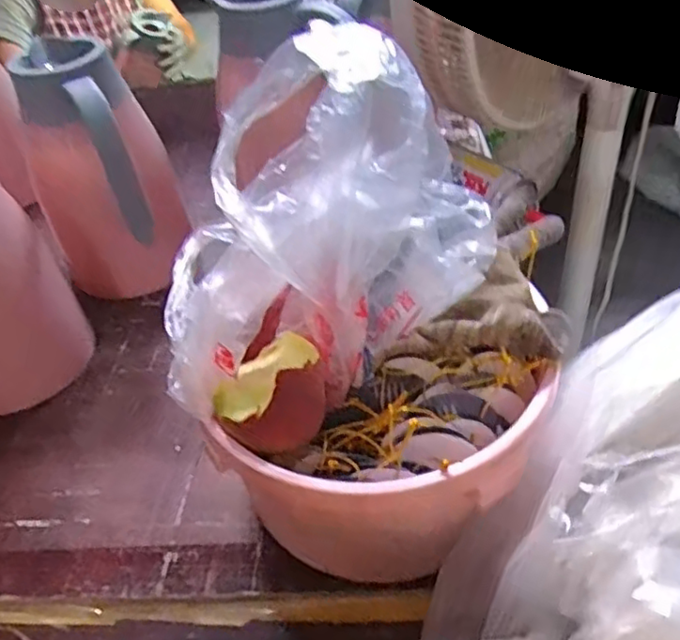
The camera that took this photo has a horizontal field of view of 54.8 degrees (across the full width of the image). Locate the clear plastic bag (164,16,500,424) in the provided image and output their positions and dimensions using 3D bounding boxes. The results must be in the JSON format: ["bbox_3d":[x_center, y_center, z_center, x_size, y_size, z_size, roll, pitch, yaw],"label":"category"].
[{"bbox_3d":[-0.016,-0.063,0.374,0.212,0.139,0.144,-24,45,-17],"label":"clear plastic bag"}]

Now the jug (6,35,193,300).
[{"bbox_3d":[-0.217,-0.138,0.624,0.103,0.215,0.092,6,45,14],"label":"jug"}]

